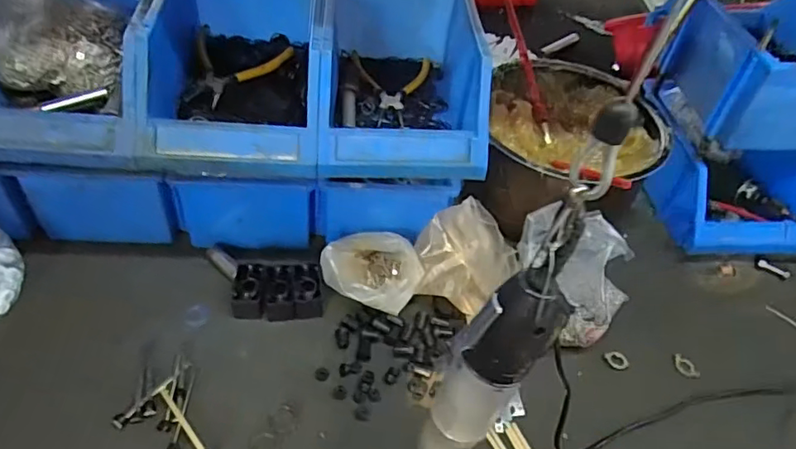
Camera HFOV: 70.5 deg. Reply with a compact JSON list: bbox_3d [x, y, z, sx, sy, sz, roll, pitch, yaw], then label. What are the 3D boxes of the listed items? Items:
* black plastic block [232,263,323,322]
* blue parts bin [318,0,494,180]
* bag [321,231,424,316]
[{"bbox_3d":[-0.127,0.068,0.595,0.089,0.023,0.058,-3,48,-10],"label":"black plastic block"},{"bbox_3d":[0.000,-0.156,0.573,0.146,0.111,0.248,2,48,-6],"label":"blue parts bin"},{"bbox_3d":[-0.028,0.050,0.612,0.103,0.045,0.085,5,47,-3],"label":"bag"}]

